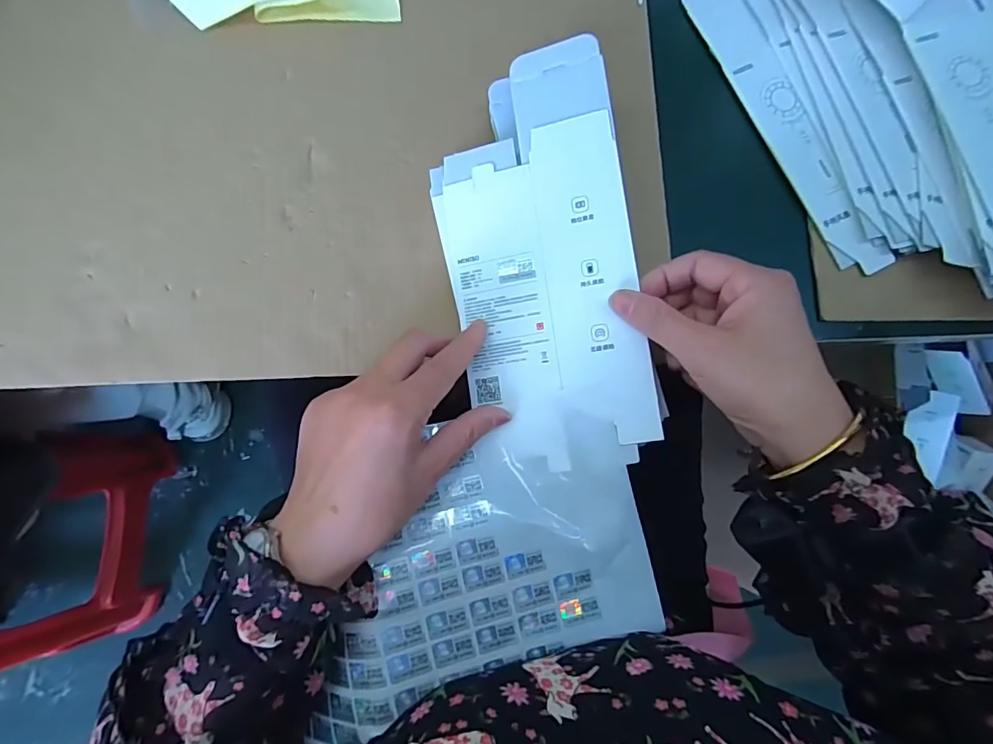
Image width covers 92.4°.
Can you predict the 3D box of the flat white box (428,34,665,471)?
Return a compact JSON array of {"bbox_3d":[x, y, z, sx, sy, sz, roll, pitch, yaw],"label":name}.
[{"bbox_3d":[0.026,-0.078,0.318,0.122,0.004,0.266,-9,85,15],"label":"flat white box"}]

